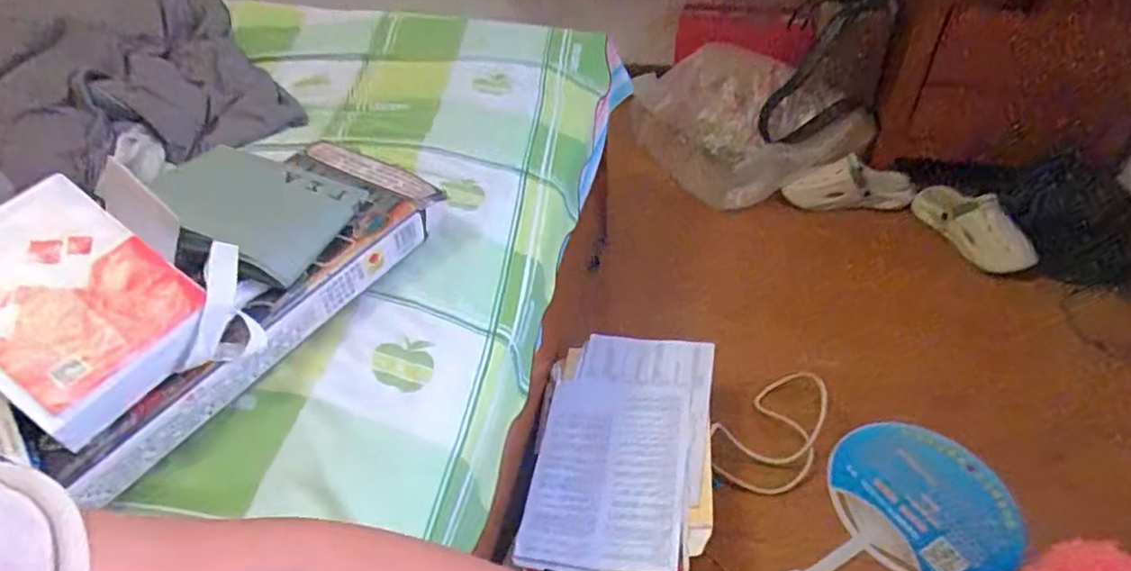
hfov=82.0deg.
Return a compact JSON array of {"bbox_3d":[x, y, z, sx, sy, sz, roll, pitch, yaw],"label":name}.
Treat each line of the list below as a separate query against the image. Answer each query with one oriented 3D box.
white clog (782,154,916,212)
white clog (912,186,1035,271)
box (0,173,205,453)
[{"bbox_3d":[0.667,-0.230,1.545,0.265,0.097,0.107,3,44,7],"label":"white clog"},{"bbox_3d":[0.870,-0.146,1.403,0.091,0.091,0.254,-16,45,-13],"label":"white clog"},{"bbox_3d":[-0.442,0.013,0.572,0.222,0.054,0.157,33,59,11],"label":"box"}]

